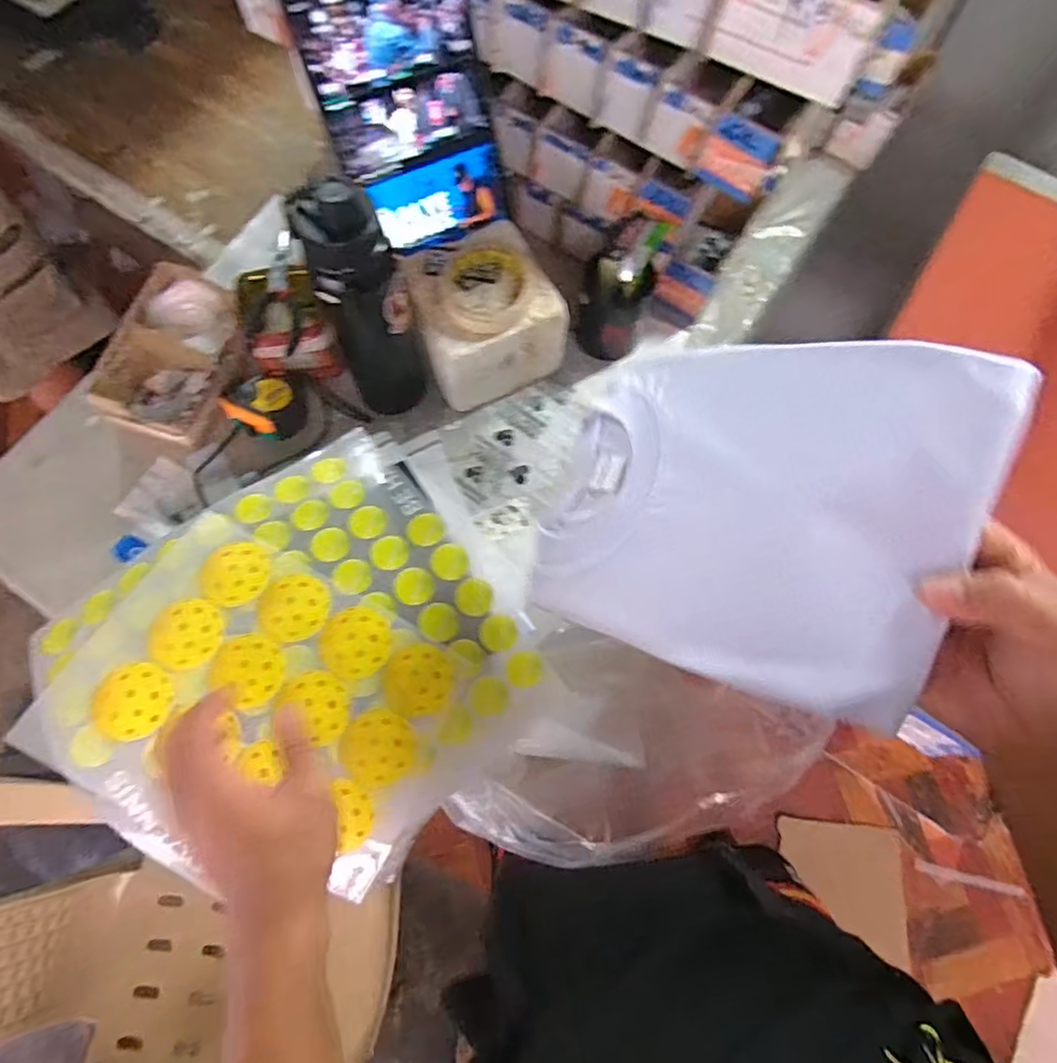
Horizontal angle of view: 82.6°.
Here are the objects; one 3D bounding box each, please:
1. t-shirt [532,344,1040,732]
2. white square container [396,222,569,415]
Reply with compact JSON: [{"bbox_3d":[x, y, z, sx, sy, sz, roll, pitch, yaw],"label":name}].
[{"bbox_3d":[0.112,-0.016,0.340,0.228,0.030,0.181,18,87,41],"label":"t-shirt"},{"bbox_3d":[-0.045,-0.235,0.653,0.153,0.110,0.131,-25,73,-11],"label":"white square container"}]

